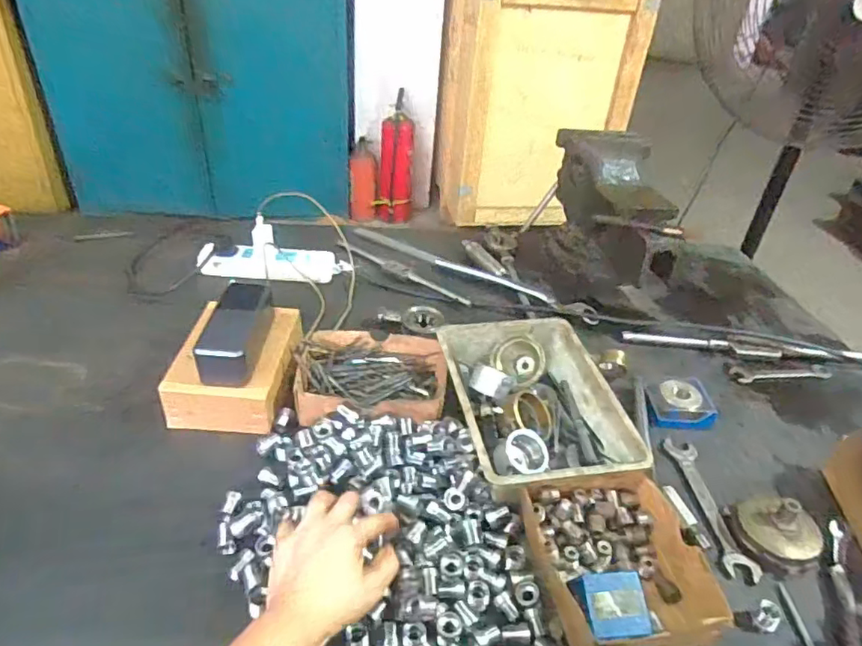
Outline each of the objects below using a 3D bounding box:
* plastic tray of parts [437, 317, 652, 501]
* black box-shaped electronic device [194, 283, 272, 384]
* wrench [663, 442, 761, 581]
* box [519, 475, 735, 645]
[{"bbox_3d":[0.111,0.091,0.661,0.168,0.057,0.245,-4,36,-12],"label":"plastic tray of parts"},{"bbox_3d":[-0.221,0.009,0.661,0.060,0.051,0.136,2,35,-4],"label":"black box-shaped electronic device"},{"bbox_3d":[0.292,0.189,0.616,0.038,0.011,0.178,3,35,-2],"label":"wrench"},{"bbox_3d":[0.166,0.214,0.525,0.146,0.047,0.173,-4,36,-12],"label":"box"}]

